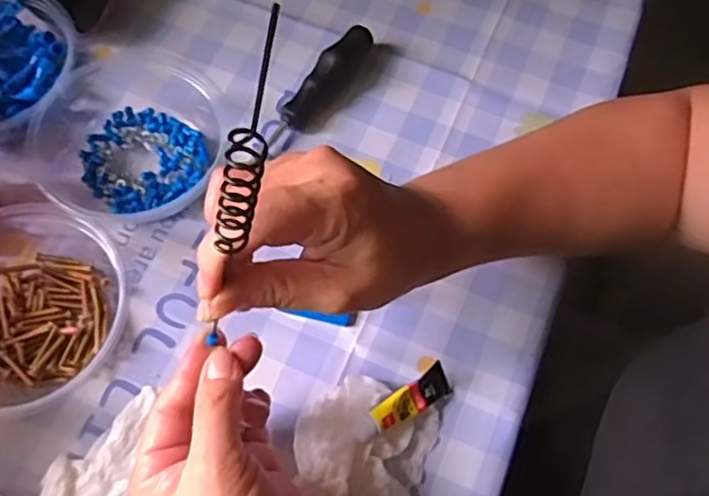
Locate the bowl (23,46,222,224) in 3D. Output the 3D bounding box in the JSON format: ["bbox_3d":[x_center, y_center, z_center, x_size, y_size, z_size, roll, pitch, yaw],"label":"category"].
[{"bbox_3d":[-0.146,-0.082,0.424,0.119,0.030,0.127,1,67,-2],"label":"bowl"}]

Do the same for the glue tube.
[{"bbox_3d":[0.032,0.084,0.361,0.056,0.014,0.017,-23,68,-36],"label":"glue tube"}]

